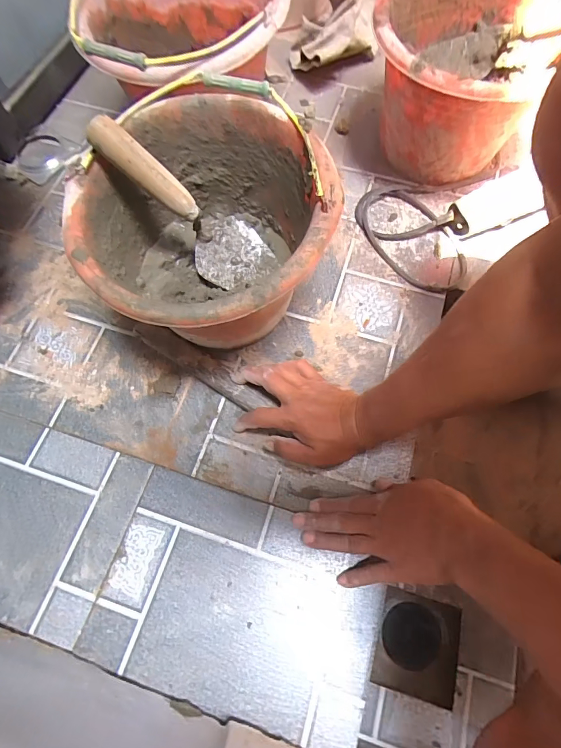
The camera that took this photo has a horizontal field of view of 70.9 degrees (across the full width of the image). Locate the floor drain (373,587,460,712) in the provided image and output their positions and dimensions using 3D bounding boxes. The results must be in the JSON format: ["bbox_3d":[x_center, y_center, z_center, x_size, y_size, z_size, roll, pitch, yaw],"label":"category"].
[{"bbox_3d":[0.176,0.348,0.511,0.096,0.025,0.109,16,69,5],"label":"floor drain"}]

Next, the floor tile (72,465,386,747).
[{"bbox_3d":[-0.045,0.251,0.443,0.304,0.008,0.207,17,70,6],"label":"floor tile"}]

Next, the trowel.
[{"bbox_3d":[-0.112,-0.194,0.454,0.061,0.223,0.082,1,63,42],"label":"trowel"}]

